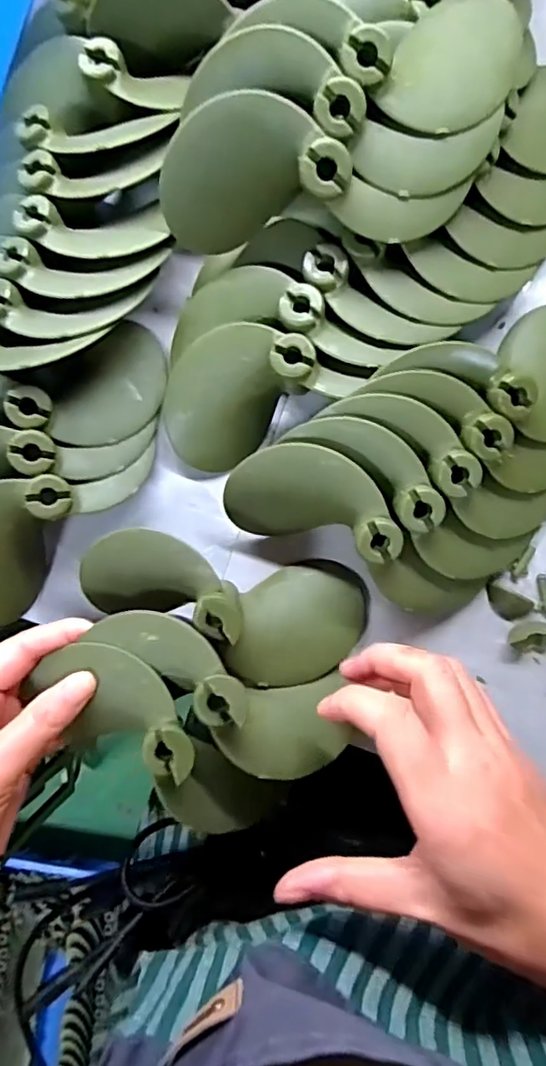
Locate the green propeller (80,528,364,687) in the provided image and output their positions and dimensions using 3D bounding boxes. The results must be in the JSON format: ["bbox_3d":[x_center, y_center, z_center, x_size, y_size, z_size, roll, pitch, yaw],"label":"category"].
[{"bbox_3d":[-0.029,0.040,0.318,0.153,0.058,0.062,13,89,4],"label":"green propeller"}]

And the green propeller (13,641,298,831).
[{"bbox_3d":[-0.062,0.108,0.305,0.134,0.038,0.057,41,91,-1],"label":"green propeller"}]

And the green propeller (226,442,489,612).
[{"bbox_3d":[0.047,-0.001,0.317,0.144,0.052,0.051,26,90,4],"label":"green propeller"}]

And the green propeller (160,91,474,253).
[{"bbox_3d":[0.019,-0.168,0.286,0.148,0.061,0.042,7,89,4],"label":"green propeller"}]

